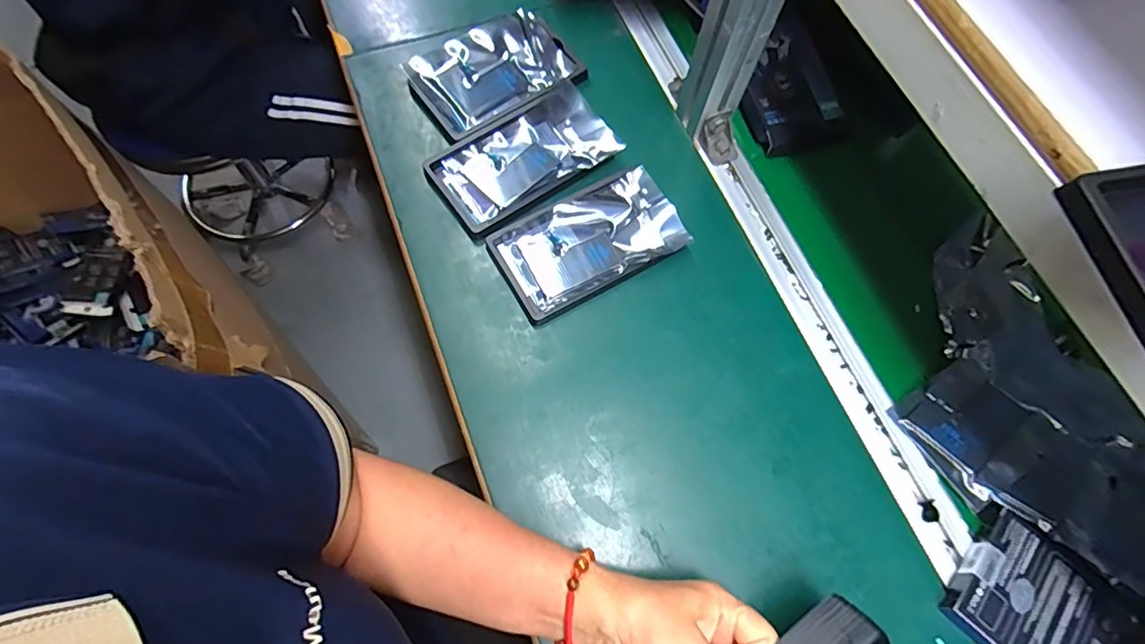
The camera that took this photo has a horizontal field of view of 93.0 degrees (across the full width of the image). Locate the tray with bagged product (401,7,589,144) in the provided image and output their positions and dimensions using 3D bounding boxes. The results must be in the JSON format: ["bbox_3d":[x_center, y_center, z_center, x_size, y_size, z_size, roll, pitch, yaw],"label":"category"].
[{"bbox_3d":[-0.079,-0.257,0.547,0.155,0.016,0.108,-33,74,-15],"label":"tray with bagged product"}]

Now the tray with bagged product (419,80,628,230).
[{"bbox_3d":[-0.047,-0.158,0.517,0.165,0.010,0.099,-32,74,-14],"label":"tray with bagged product"}]

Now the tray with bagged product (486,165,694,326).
[{"bbox_3d":[0.014,-0.073,0.490,0.160,0.015,0.094,-27,73,-13],"label":"tray with bagged product"}]

